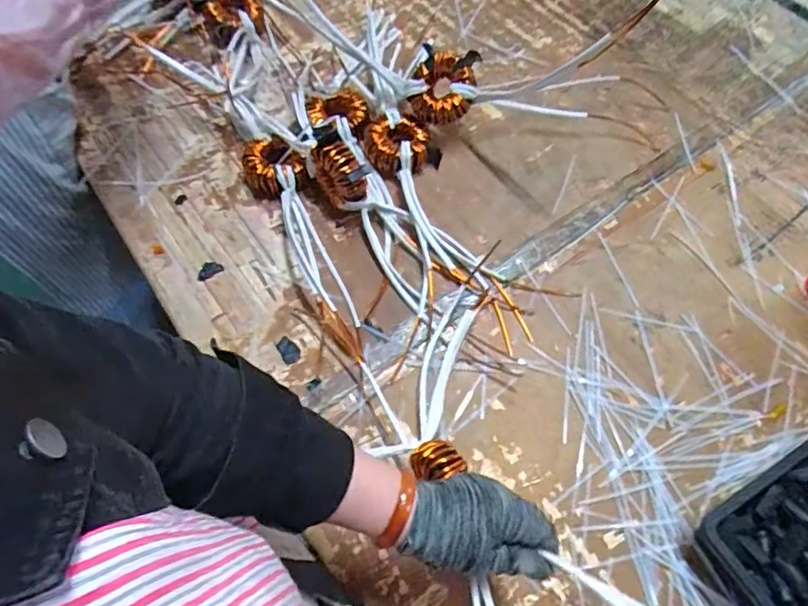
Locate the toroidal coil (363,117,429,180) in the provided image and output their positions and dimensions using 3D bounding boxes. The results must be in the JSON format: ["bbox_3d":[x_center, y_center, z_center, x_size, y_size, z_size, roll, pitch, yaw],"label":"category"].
[{"bbox_3d":[-0.007,-0.212,0.764,0.088,0.048,0.089,0,64,1],"label":"toroidal coil"}]

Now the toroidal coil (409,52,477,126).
[{"bbox_3d":[0.051,-0.288,0.747,0.084,0.029,0.087,2,98,18],"label":"toroidal coil"}]

